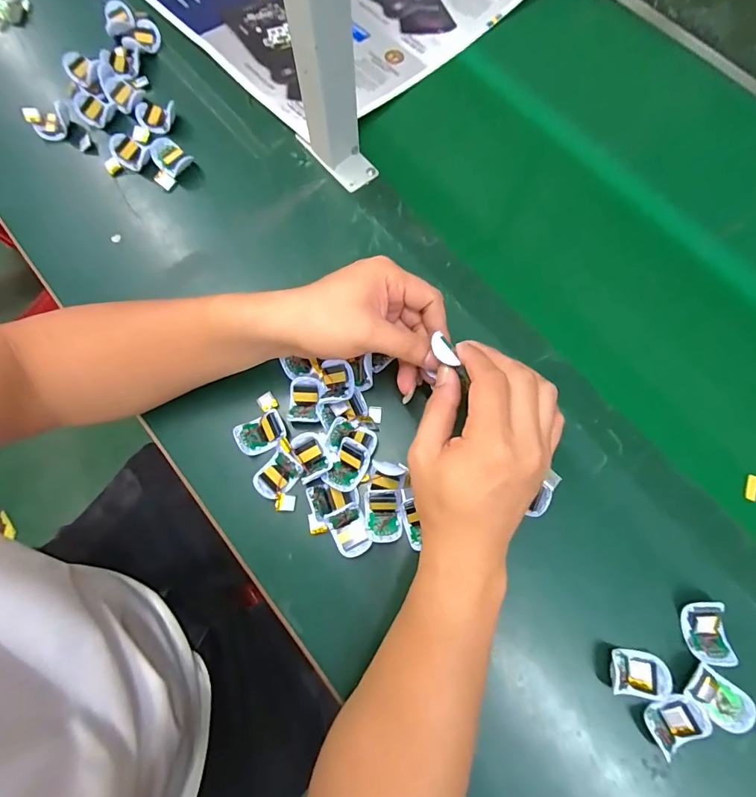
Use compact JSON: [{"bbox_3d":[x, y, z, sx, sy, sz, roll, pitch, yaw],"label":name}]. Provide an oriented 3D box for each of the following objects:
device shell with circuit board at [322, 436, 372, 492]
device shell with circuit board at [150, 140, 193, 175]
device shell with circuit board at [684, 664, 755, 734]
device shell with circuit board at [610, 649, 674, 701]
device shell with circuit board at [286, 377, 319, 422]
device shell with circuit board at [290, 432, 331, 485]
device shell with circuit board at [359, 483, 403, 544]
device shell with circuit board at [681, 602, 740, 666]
[{"bbox_3d":[-0.025,0.058,0.369,0.028,0.022,0.042,28,77,9],"label":"device shell with circuit board"},{"bbox_3d":[-0.220,-0.254,0.464,0.042,0.021,0.029,39,79,11],"label":"device shell with circuit board"},{"bbox_3d":[0.250,0.221,0.322,0.041,0.022,0.031,34,78,10],"label":"device shell with circuit board"},{"bbox_3d":[0.196,0.209,0.329,0.043,0.013,0.031,4,75,3],"label":"device shell with circuit board"},{"bbox_3d":[-0.066,0.002,0.387,0.028,0.010,0.041,-2,75,1],"label":"device shell with circuit board"},{"bbox_3d":[-0.057,0.049,0.372,0.028,0.017,0.039,-26,76,-5],"label":"device shell with circuit board"},{"bbox_3d":[0.003,0.093,0.359,0.029,0.016,0.048,-9,75,-1],"label":"device shell with circuit board"},{"bbox_3d":[0.250,0.177,0.332,0.030,0.018,0.042,4,75,3],"label":"device shell with circuit board"}]

